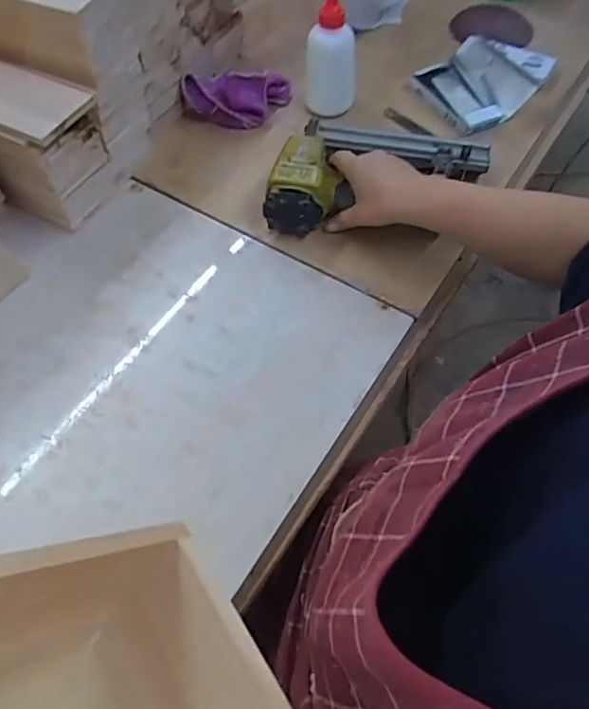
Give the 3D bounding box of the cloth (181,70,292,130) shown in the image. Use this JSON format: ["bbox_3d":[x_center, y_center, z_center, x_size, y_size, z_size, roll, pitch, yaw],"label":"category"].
[{"bbox_3d":[-0.069,-0.329,0.680,0.139,0.057,0.076,-13,60,-8],"label":"cloth"}]

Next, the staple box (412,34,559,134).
[{"bbox_3d":[0.252,-0.364,0.705,0.195,0.029,0.127,-37,66,-20],"label":"staple box"}]

